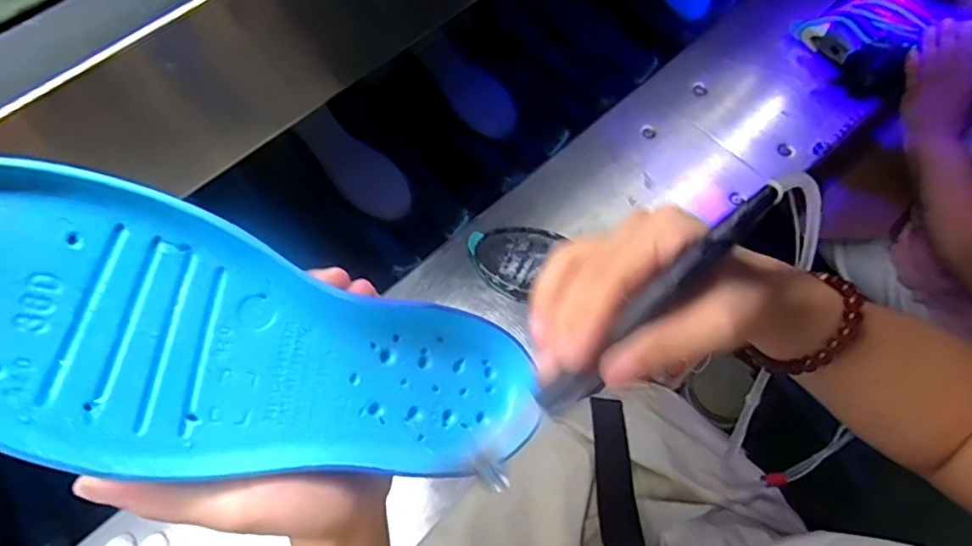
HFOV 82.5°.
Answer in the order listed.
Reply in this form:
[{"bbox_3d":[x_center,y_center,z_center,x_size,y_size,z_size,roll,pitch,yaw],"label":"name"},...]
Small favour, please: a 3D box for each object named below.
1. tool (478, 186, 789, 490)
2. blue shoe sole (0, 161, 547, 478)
[{"bbox_3d":[0.056,0.026,0.224,0.166,0.014,0.016,-46,72,5],"label":"tool"},{"bbox_3d":[-0.076,0.036,0.221,0.255,0.029,0.084,22,60,-37],"label":"blue shoe sole"}]

